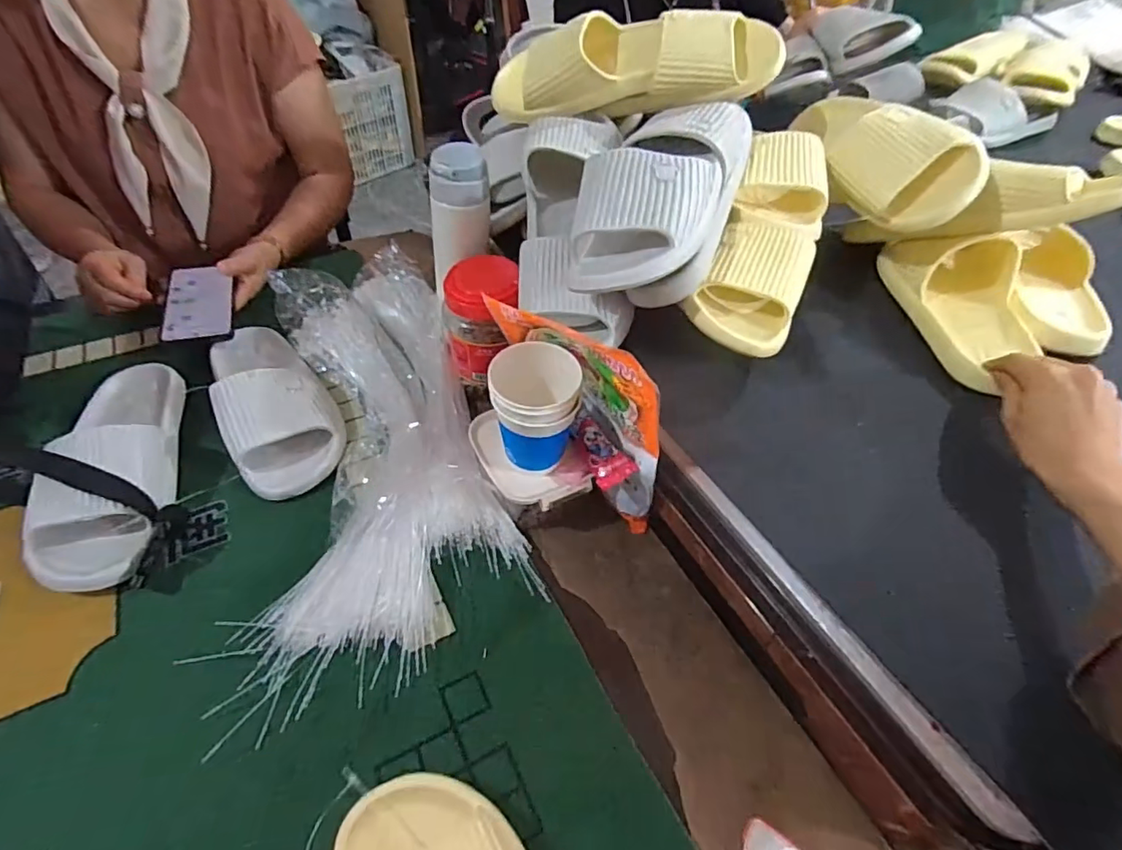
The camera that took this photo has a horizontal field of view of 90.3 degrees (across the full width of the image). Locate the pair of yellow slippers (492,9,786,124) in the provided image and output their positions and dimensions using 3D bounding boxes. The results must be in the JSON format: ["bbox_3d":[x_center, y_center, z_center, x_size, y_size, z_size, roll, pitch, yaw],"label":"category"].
[{"bbox_3d":[0.074,-0.376,0.591,0.296,0.084,0.089,5,48,4],"label":"pair of yellow slippers"}]

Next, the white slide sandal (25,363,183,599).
[{"bbox_3d":[-0.431,0.017,0.526,0.100,0.064,0.268,-15,50,-14],"label":"white slide sandal"}]

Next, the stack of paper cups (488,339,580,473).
[{"bbox_3d":[-0.020,-0.011,0.458,0.070,0.106,0.080,-5,48,-4],"label":"stack of paper cups"}]

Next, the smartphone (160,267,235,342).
[{"bbox_3d":[-0.432,-0.148,0.666,0.069,0.008,0.124,-7,55,-22],"label":"smartphone"}]

